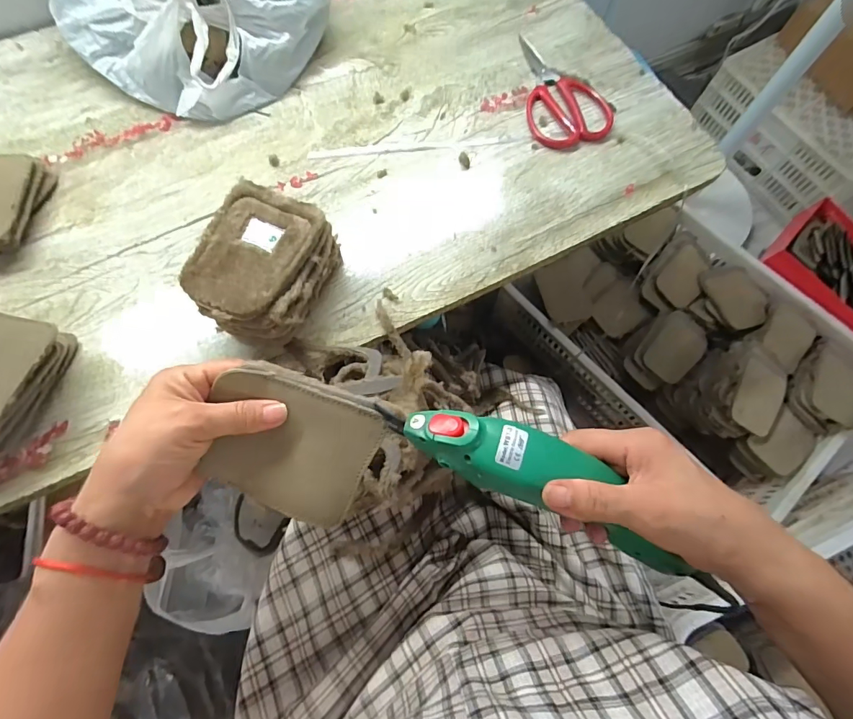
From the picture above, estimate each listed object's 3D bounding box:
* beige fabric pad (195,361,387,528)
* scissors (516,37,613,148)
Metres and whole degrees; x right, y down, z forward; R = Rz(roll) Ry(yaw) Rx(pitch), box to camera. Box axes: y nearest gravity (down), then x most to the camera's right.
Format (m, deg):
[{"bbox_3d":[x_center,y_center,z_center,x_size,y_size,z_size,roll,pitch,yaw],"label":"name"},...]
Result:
[{"bbox_3d":[-0.089,0.056,0.286,0.104,0.013,0.089,22,96,-7],"label":"beige fabric pad"},{"bbox_3d":[0.166,-0.339,0.544,0.096,0.009,0.183,-6,69,-2],"label":"scissors"}]

